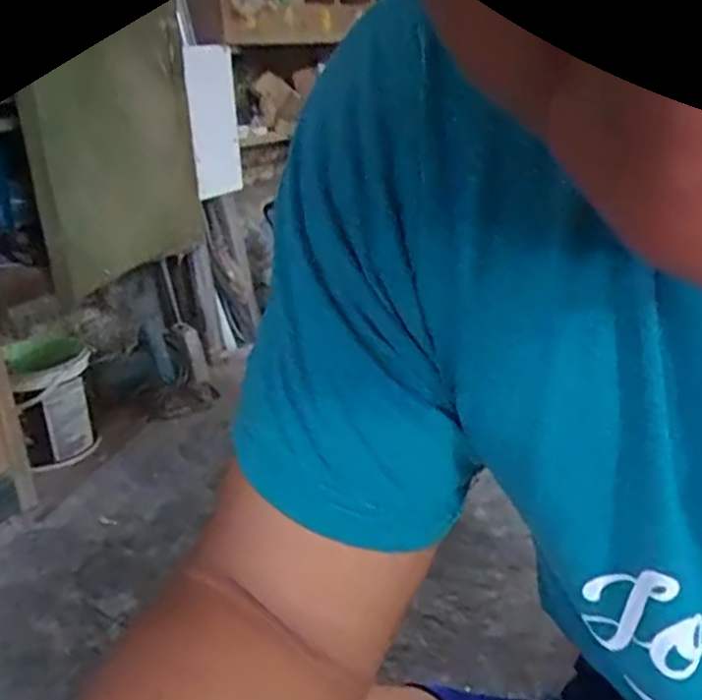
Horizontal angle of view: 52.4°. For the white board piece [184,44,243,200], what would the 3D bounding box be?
[{"bbox_3d":[-0.274,-0.464,1.444,0.017,0.291,0.178,-1,13,25],"label":"white board piece"}]

